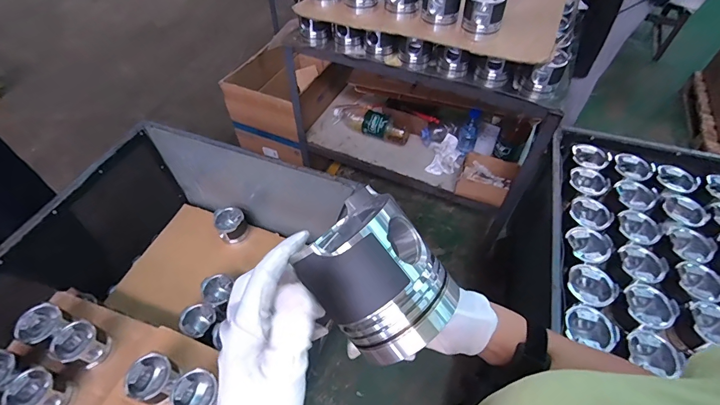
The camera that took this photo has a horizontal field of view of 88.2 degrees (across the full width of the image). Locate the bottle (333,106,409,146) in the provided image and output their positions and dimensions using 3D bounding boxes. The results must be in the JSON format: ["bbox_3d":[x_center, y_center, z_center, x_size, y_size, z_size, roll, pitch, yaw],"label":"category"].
[{"bbox_3d":[0.048,-0.335,1.516,0.323,0.088,0.126,26,57,19],"label":"bottle"}]

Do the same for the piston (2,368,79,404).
[{"bbox_3d":[-0.733,0.443,0.856,0.101,0.095,0.094,13,54,10],"label":"piston"}]

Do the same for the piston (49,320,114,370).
[{"bbox_3d":[-0.688,0.354,0.923,0.105,0.080,0.096,17,55,13],"label":"piston"}]

